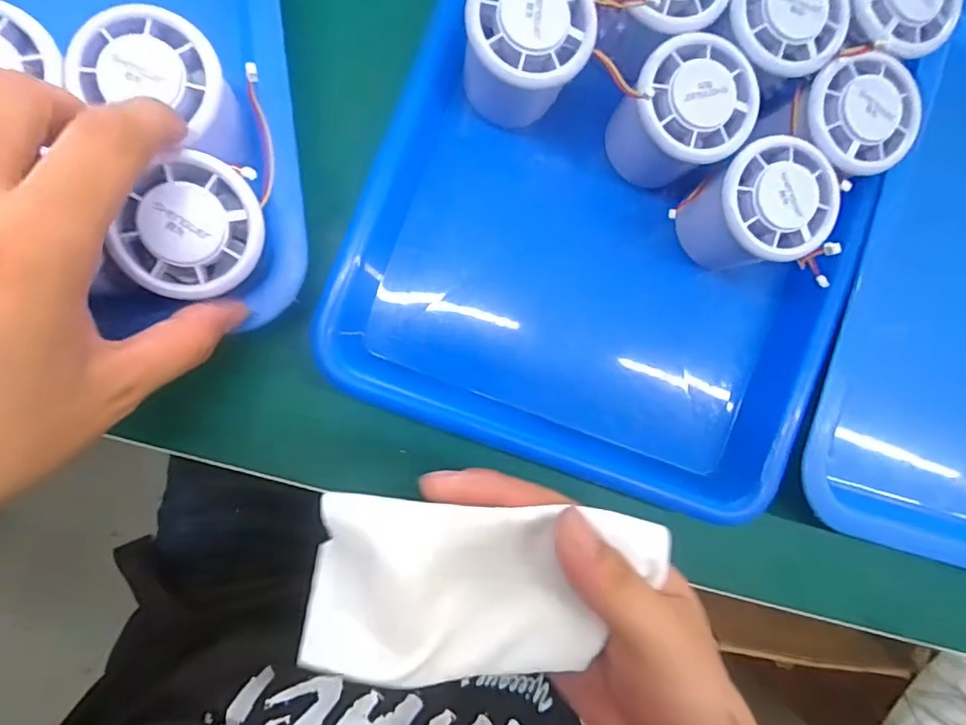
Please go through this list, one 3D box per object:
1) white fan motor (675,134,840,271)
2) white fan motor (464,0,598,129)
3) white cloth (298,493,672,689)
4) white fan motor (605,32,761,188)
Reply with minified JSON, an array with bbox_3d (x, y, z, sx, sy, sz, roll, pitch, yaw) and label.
[{"bbox_3d":[0.134,-0.077,0.273,0.051,0.053,0.053,0,90,-9],"label":"white fan motor"},{"bbox_3d":[0.018,-0.146,0.257,0.054,0.052,0.052,0,90,-9],"label":"white fan motor"},{"bbox_3d":[0.004,0.087,0.210,0.133,0.026,0.066,8,89,-9],"label":"white cloth"},{"bbox_3d":[0.093,-0.118,0.270,0.056,0.056,0.055,32,85,-8],"label":"white fan motor"}]

